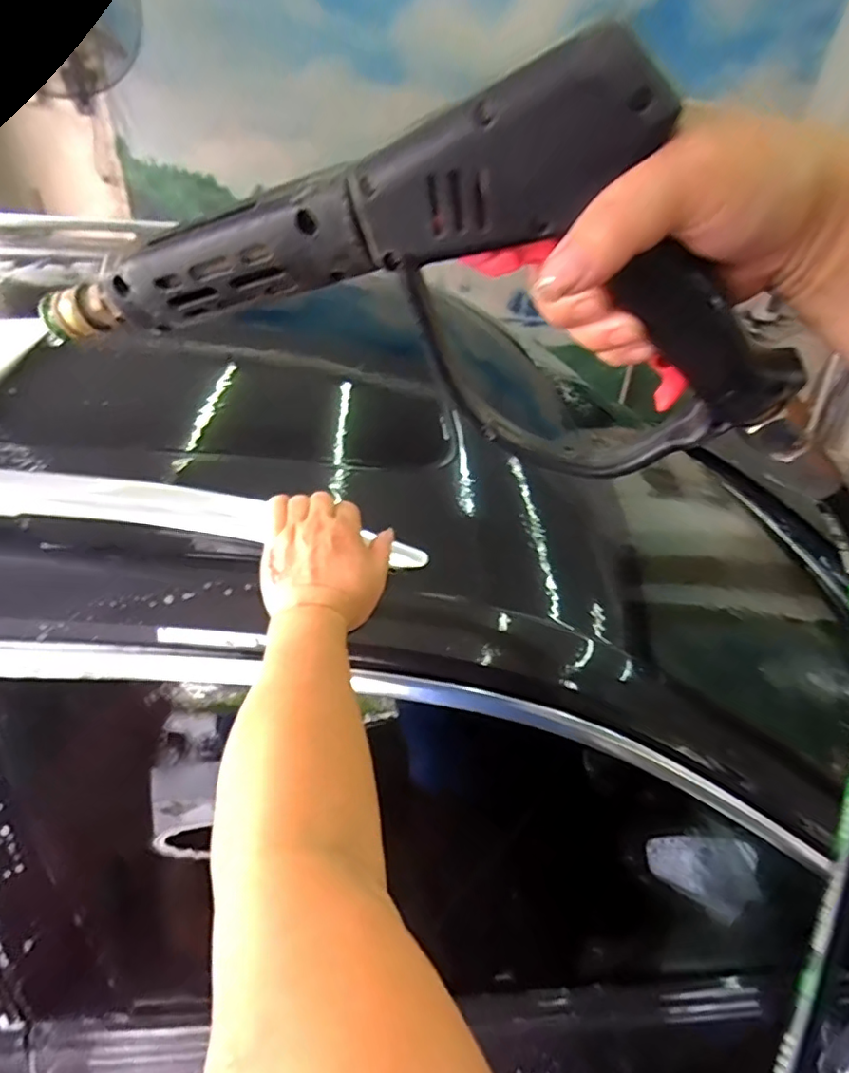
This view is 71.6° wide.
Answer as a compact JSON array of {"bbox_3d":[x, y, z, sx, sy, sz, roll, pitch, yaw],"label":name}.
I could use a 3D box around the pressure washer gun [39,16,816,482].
[{"bbox_3d":[0.002,-0.120,0.252,0.348,0.170,0.048,15,53,-5],"label":"pressure washer gun"}]

